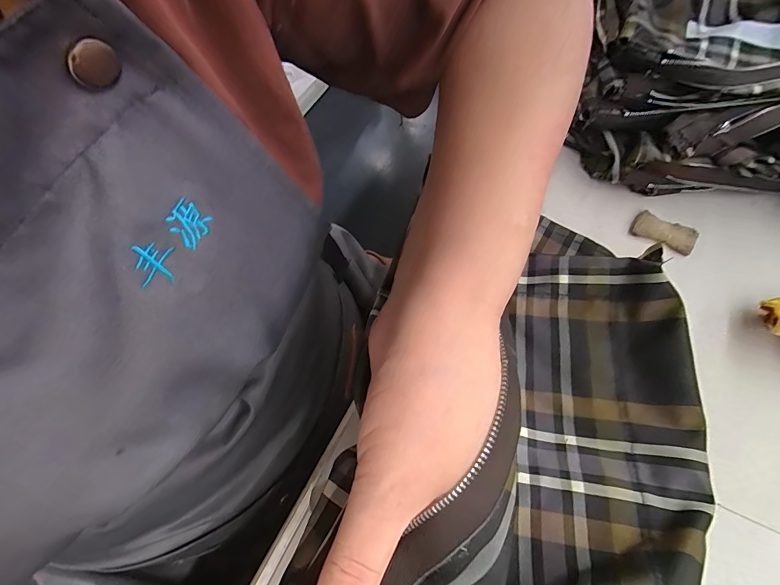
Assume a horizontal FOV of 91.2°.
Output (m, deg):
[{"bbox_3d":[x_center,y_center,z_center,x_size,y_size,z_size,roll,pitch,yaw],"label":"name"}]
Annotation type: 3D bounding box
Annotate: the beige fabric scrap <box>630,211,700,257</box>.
[{"bbox_3d":[0.237,-0.052,0.331,0.049,0.008,0.028,29,65,19],"label":"beige fabric scrap"}]

